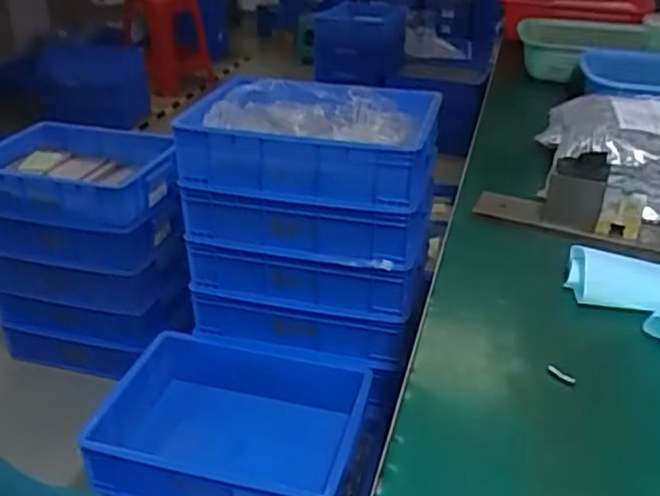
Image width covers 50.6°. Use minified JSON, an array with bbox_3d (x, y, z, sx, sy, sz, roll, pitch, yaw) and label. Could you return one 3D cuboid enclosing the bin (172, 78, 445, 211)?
[{"bbox_3d":[-0.027,-0.196,1.236,0.413,0.119,0.294,6,29,11],"label":"bin"}]

